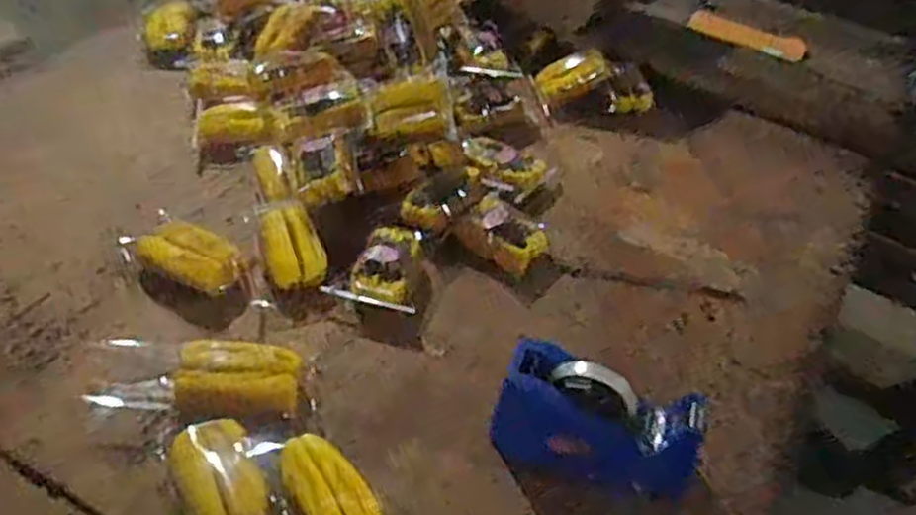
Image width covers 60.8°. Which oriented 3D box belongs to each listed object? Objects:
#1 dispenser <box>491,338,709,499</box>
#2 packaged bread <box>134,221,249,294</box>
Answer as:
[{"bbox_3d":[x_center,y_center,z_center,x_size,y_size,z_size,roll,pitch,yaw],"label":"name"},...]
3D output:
[{"bbox_3d":[0.132,0.165,0.748,0.194,0.107,0.083,18,46,11],"label":"dispenser"},{"bbox_3d":[-0.307,0.002,0.910,0.132,0.037,0.075,18,46,11],"label":"packaged bread"}]

